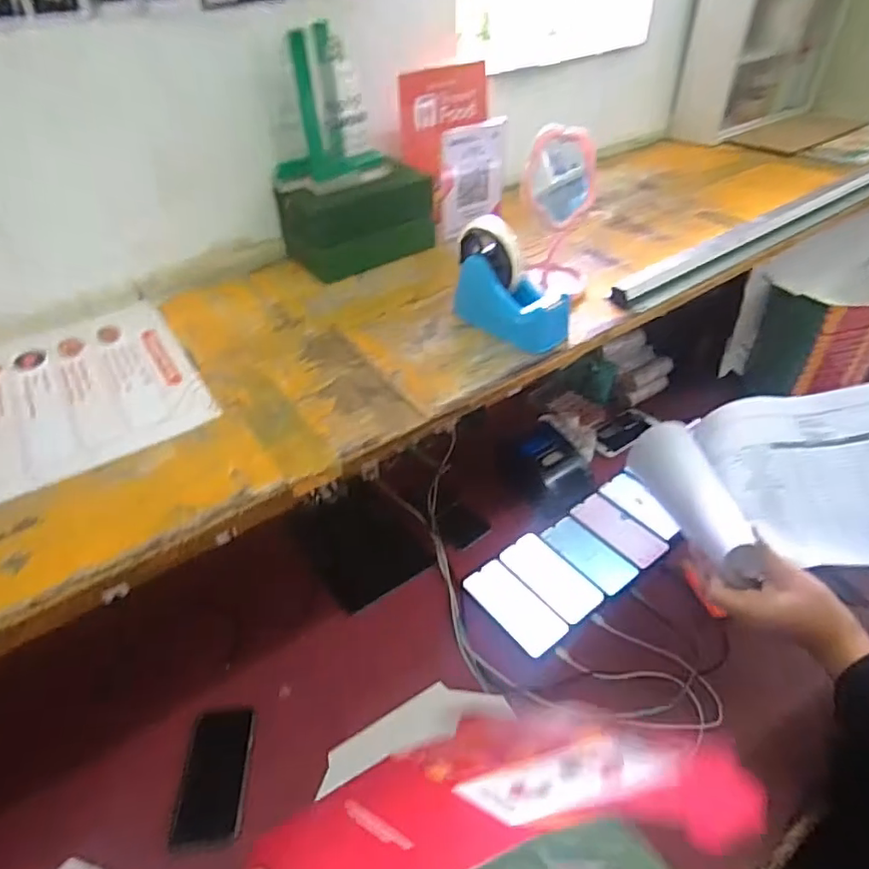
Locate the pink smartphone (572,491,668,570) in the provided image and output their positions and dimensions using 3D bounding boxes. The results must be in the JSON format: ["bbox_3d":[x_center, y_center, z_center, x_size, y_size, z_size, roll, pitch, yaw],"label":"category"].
[{"bbox_3d":[0.310,0.157,0.960,0.075,0.009,0.156,-28,45,-25],"label":"pink smartphone"}]

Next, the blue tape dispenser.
[{"bbox_3d":[0.085,-0.167,0.633,0.077,0.109,0.130,-22,43,-19],"label":"blue tape dispenser"}]

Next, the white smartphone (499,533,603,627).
[{"bbox_3d":[0.182,0.221,0.895,0.080,0.007,0.160,-29,46,-26],"label":"white smartphone"}]

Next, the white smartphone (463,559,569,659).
[{"bbox_3d":[0.121,0.256,0.862,0.077,0.007,0.163,-29,46,-26],"label":"white smartphone"}]

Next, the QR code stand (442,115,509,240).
[{"bbox_3d":[0.055,-0.355,0.799,0.102,0.141,0.021,-22,42,-25],"label":"QR code stand"}]

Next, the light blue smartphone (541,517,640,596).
[{"bbox_3d":[0.249,0.194,0.922,0.072,0.007,0.152,-28,45,-25],"label":"light blue smartphone"}]

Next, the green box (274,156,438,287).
[{"bbox_3d":[-0.100,-0.287,0.779,0.191,0.109,0.109,-22,43,-19],"label":"green box"}]

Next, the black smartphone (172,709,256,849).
[{"bbox_3d":[-0.267,0.417,0.702,0.075,0.009,0.140,1,50,-7],"label":"black smartphone"}]

